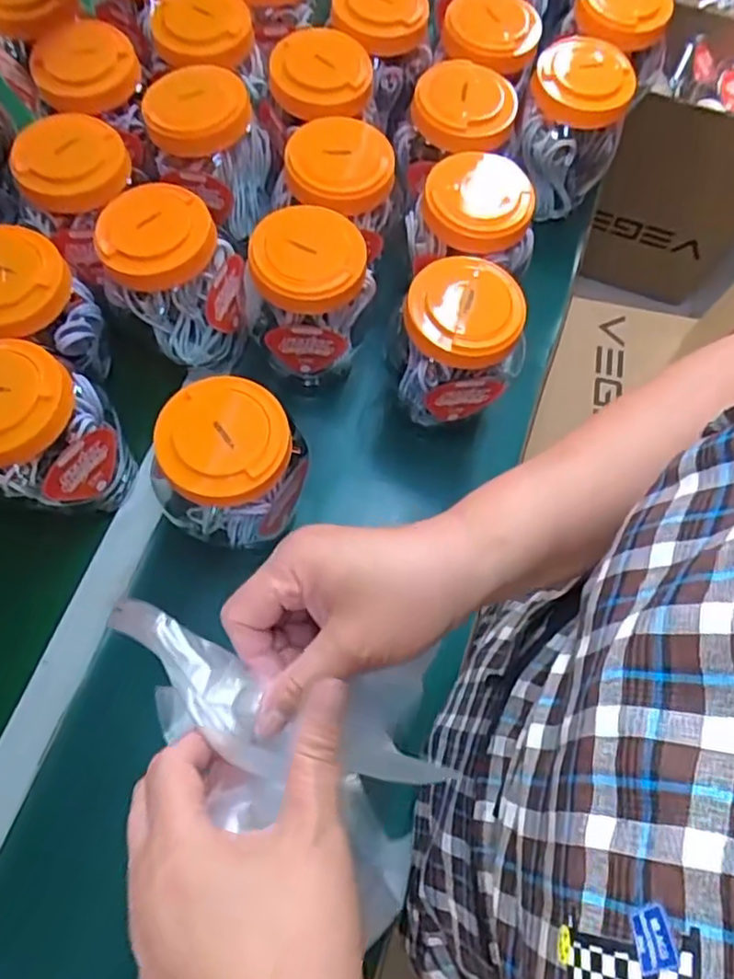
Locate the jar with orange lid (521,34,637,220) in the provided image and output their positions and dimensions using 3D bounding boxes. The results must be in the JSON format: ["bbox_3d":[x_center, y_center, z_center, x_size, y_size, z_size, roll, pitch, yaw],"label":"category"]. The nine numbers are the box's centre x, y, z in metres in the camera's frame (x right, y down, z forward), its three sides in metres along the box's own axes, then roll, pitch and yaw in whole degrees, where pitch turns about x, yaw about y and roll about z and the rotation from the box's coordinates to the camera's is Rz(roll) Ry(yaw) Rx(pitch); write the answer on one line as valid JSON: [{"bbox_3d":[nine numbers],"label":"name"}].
[{"bbox_3d":[0.203,-0.361,0.673,0.092,0.143,0.086,1,68,-2],"label":"jar with orange lid"}]

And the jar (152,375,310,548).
[{"bbox_3d":[-0.100,-0.014,0.513,0.099,0.128,0.089,-3,68,-4],"label":"jar"}]

